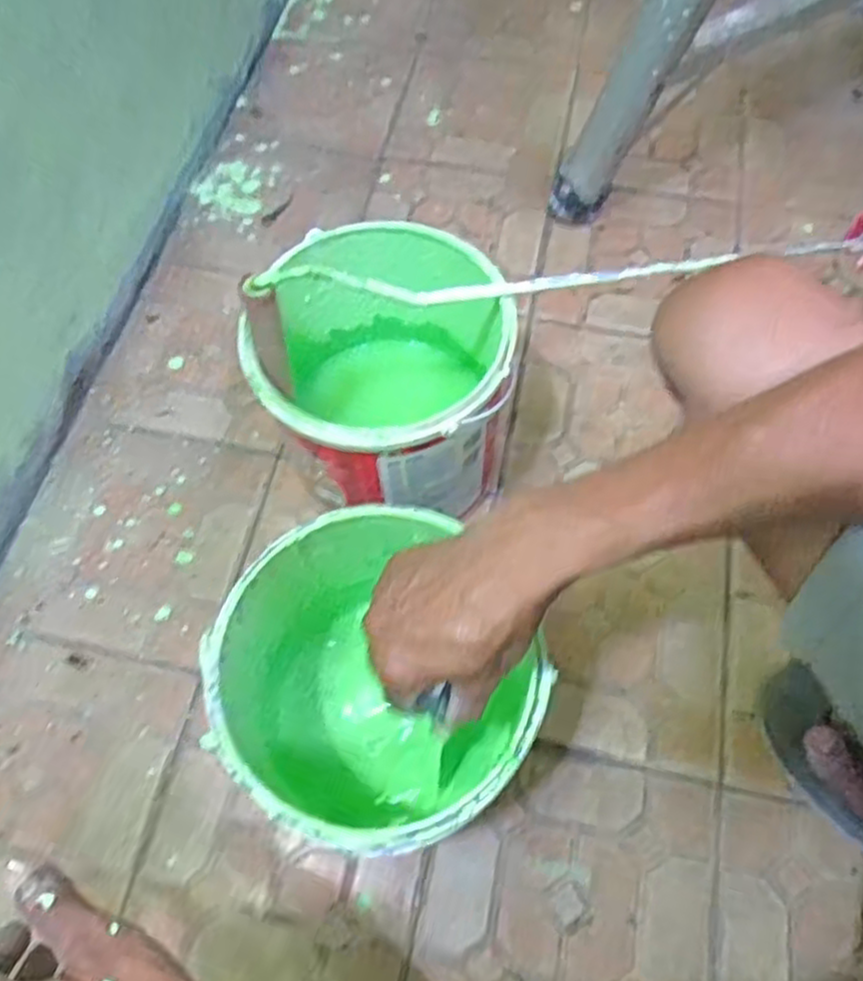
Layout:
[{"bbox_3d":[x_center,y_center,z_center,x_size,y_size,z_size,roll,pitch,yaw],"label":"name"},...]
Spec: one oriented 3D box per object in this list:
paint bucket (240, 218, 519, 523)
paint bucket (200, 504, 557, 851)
[{"bbox_3d":[-0.031,-0.077,0.552,0.169,0.220,0.174,0,64,1],"label":"paint bucket"},{"bbox_3d":[-0.029,0.130,0.465,0.178,0.178,0.174,0,64,1],"label":"paint bucket"}]

